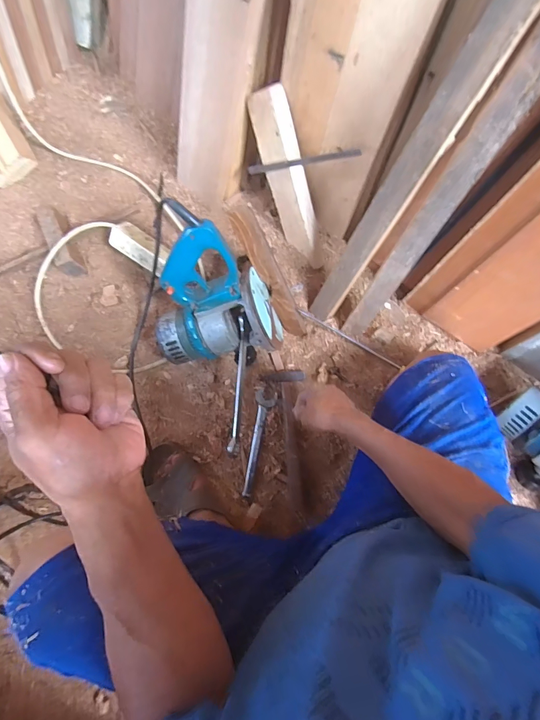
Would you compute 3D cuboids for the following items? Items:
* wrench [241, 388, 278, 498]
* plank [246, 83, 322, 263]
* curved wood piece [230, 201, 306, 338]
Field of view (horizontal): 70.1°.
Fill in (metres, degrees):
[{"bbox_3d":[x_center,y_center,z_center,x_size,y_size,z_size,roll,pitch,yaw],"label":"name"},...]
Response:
[{"bbox_3d":[-0.028,0.166,0.773,0.041,0.023,0.210,13,79,3],"label":"wrench"},{"bbox_3d":[0.034,-0.330,0.736,0.076,0.319,0.028,1,37,31],"label":"plank"},{"bbox_3d":[0.005,-0.151,0.722,0.043,0.294,0.022,-36,42,-6],"label":"curved wood piece"}]

